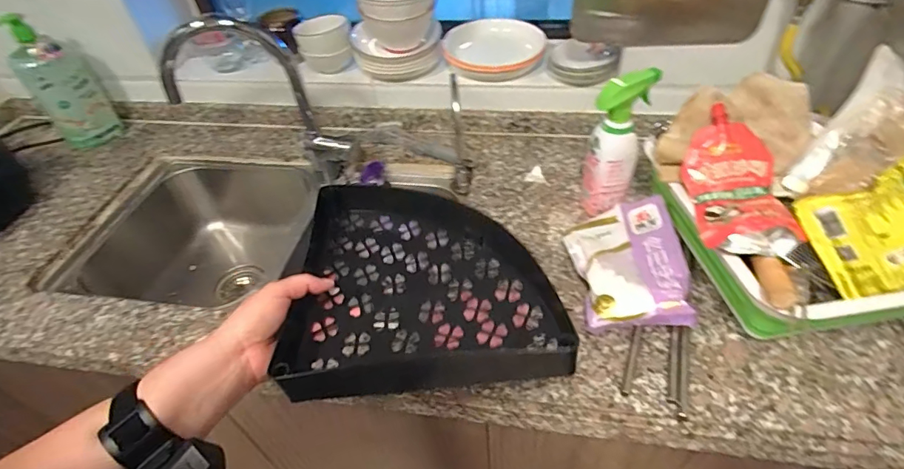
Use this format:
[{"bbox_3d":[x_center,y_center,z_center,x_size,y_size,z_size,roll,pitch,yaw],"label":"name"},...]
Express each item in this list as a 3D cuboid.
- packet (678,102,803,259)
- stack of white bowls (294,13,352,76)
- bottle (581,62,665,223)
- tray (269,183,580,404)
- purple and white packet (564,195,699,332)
[{"bbox_3d":[0.354,-0.063,0.590,0.106,0.070,0.198,0,59,5],"label":"packet"},{"bbox_3d":[-0.261,-0.383,0.975,0.112,0.108,0.092,-11,46,-5],"label":"stack of white bowls"},{"bbox_3d":[0.246,-0.126,0.718,0.074,0.231,0.093,12,48,16],"label":"bottle"},{"bbox_3d":[-0.038,0.037,0.492,0.261,0.054,0.271,-7,46,-2],"label":"tray"},{"bbox_3d":[0.247,0.040,0.667,0.143,0.063,0.204,-3,46,3],"label":"purple and white packet"}]

